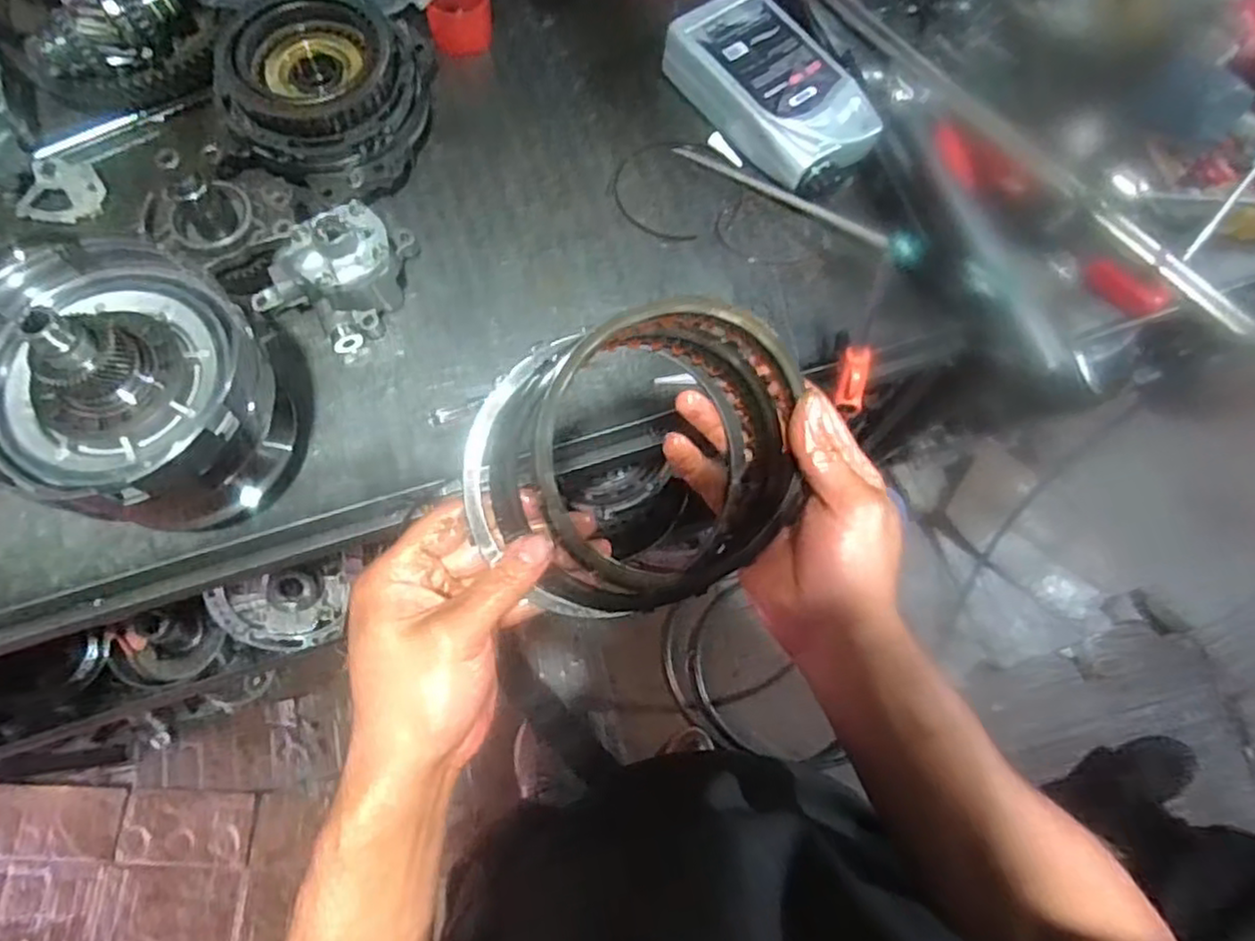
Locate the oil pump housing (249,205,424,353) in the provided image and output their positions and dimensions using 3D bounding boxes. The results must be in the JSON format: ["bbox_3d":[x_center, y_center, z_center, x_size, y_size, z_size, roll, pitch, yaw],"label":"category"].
[{"bbox_3d":[-0.241,-0.177,0.593,0.104,0.080,0.125,31,73,5],"label":"oil pump housing"}]

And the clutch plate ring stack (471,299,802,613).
[{"bbox_3d":[0.009,-0.004,0.360,0.170,0.028,0.144,-25,108,-12],"label":"clutch plate ring stack"}]

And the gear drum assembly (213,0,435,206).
[{"bbox_3d":[-0.270,-0.335,0.634,0.172,0.070,0.194,-1,73,-5],"label":"gear drum assembly"}]

